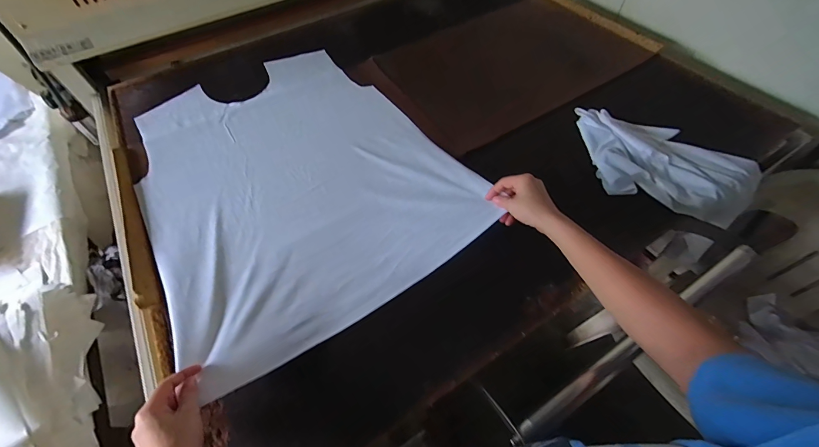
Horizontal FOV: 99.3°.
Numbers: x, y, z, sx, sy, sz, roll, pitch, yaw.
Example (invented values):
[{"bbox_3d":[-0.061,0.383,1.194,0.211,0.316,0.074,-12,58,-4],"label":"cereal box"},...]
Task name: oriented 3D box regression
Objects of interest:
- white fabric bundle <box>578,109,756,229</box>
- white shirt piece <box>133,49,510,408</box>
[{"bbox_3d":[0.492,-0.116,0.678,0.348,0.052,0.212,22,59,16],"label":"white fabric bundle"},{"bbox_3d":[-0.240,-0.121,0.700,0.528,0.051,0.699,-28,59,-17],"label":"white shirt piece"}]

